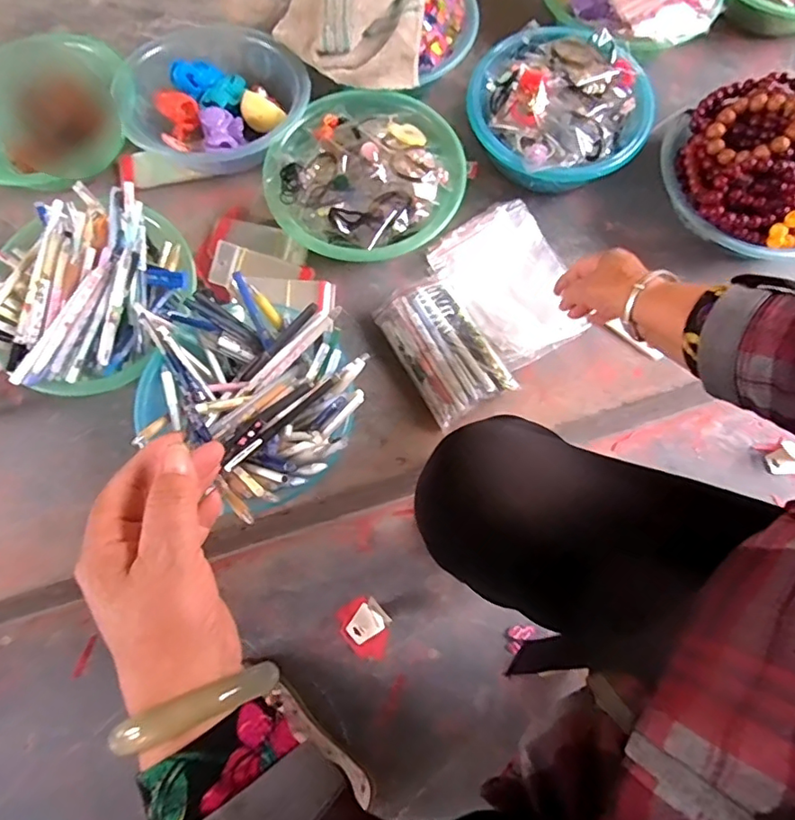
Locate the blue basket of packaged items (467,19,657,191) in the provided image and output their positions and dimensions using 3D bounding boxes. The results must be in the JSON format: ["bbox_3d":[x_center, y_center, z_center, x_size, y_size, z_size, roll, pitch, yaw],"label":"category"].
[{"bbox_3d":[0.198,-0.372,0.702,0.210,0.108,0.205,0,72,1],"label":"blue basket of packaged items"}]

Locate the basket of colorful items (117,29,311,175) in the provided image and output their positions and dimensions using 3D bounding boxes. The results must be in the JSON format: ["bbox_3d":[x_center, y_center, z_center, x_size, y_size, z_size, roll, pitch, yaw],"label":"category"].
[{"bbox_3d":[-0.233,-0.395,0.728,0.233,0.083,0.204,-8,72,-2],"label":"basket of colorful items"}]

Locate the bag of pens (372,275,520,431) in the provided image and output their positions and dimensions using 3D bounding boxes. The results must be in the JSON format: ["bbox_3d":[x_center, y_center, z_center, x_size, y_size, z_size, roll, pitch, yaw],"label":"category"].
[{"bbox_3d":[0.053,-0.074,0.641,0.099,0.045,0.158,-29,74,-8],"label":"bag of pens"}]

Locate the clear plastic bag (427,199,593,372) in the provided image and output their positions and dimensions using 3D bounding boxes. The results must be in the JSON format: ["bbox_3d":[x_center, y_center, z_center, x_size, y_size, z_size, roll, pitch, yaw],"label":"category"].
[{"bbox_3d":[0.145,-0.159,0.675,0.147,0.030,0.188,-34,75,-10],"label":"clear plastic bag"}]

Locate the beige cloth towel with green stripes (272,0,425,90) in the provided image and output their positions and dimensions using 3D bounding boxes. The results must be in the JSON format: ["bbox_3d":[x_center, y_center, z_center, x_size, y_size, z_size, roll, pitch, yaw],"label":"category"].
[{"bbox_3d":[-0.060,-0.515,0.697,0.190,0.053,0.205,6,72,2],"label":"beige cloth towel with green stripes"}]

